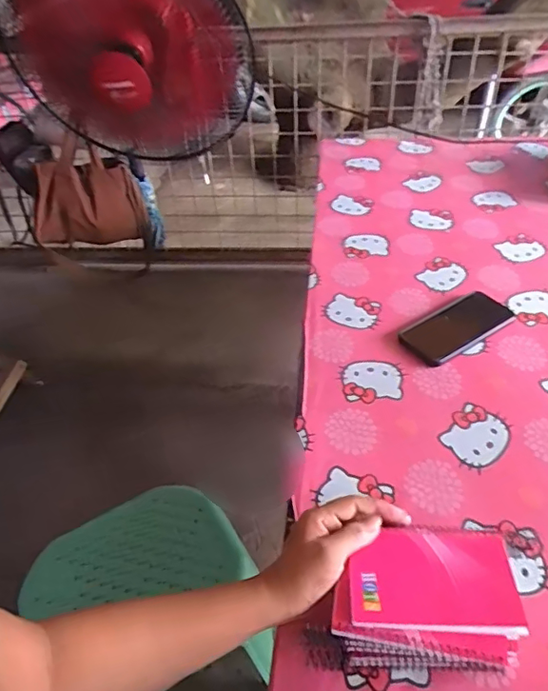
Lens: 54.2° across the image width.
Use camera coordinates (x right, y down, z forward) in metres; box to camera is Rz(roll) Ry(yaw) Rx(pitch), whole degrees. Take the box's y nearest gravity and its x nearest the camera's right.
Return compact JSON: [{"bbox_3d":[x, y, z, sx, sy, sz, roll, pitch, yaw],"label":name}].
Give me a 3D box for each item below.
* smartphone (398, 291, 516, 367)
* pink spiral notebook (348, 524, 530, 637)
[{"bbox_3d":[0.262,-0.027,0.768,0.170,0.009,0.080,-26,49,-23],"label":"smartphone"},{"bbox_3d":[0.129,0.188,0.439,0.129,0.009,0.083,2,44,5],"label":"pink spiral notebook"}]

